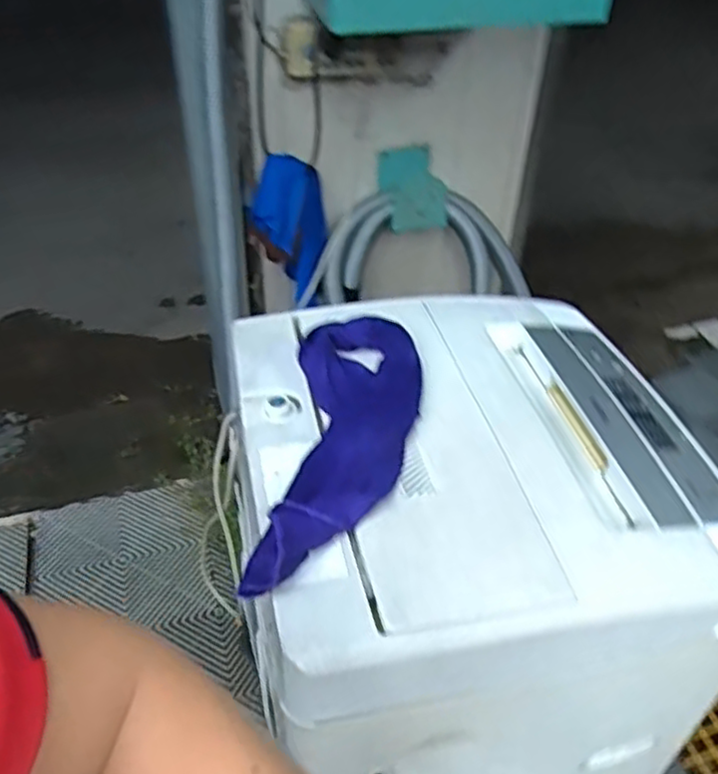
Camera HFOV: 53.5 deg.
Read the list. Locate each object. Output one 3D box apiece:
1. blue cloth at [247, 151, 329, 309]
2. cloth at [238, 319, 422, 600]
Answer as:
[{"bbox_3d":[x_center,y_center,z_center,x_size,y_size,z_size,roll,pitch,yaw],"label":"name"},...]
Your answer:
[{"bbox_3d":[-0.123,-0.263,1.240,0.112,0.256,0.078,7,41,6],"label":"blue cloth"},{"bbox_3d":[-0.010,0.043,0.709,0.132,0.034,0.358,4,41,3],"label":"cloth"}]

